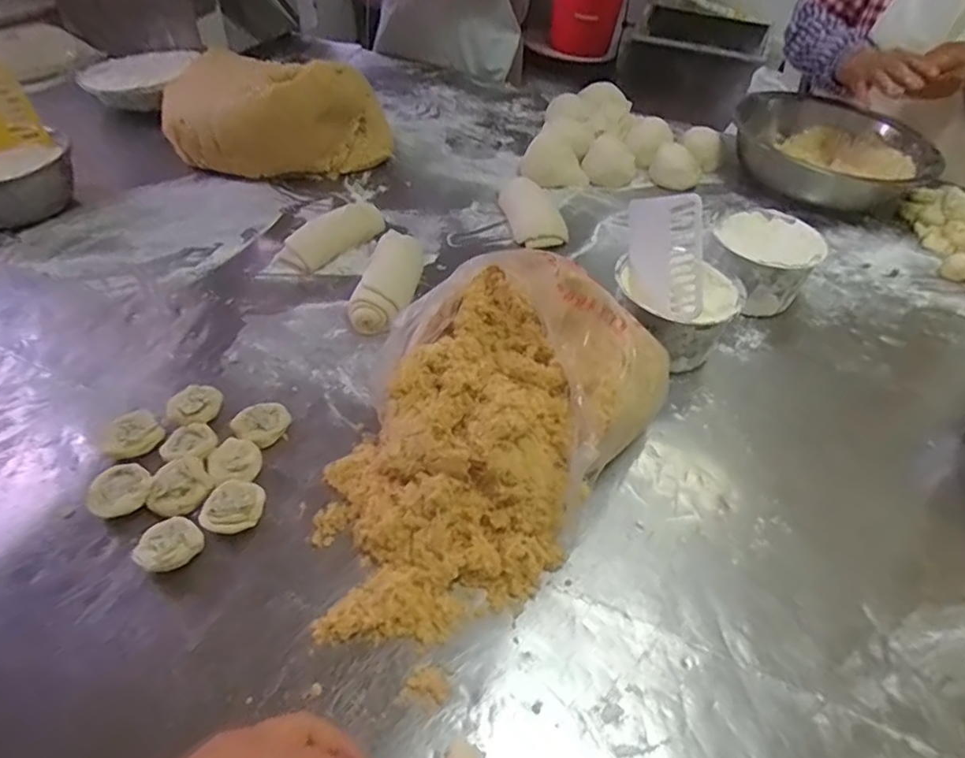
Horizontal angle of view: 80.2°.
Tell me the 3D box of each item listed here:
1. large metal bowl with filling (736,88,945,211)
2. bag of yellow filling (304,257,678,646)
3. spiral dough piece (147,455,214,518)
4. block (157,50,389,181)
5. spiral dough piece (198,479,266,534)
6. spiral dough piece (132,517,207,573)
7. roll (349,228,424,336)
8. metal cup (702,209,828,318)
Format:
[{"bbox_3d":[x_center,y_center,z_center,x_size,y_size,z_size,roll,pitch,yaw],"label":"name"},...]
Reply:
[{"bbox_3d":[0.646,-0.435,1.070,0.329,0.125,0.273,28,50,21],"label":"large metal bowl with filling"},{"bbox_3d":[0.001,0.039,0.521,0.222,0.173,0.364,29,50,22],"label":"bag of yellow filling"},{"bbox_3d":[-0.285,0.100,0.536,0.054,0.018,0.053,3,46,-3],"label":"spiral dough piece"},{"bbox_3d":[-0.332,-0.434,0.936,0.358,0.170,0.158,-2,46,-7],"label":"block"},{"bbox_3d":[-0.228,0.119,0.528,0.048,0.026,0.051,10,46,4],"label":"spiral dough piece"},{"bbox_3d":[-0.270,0.142,0.493,0.051,0.035,0.039,-21,51,-23],"label":"spiral dough piece"},{"bbox_3d":[-0.126,-0.129,0.760,0.064,0.047,0.176,9,46,3],"label":"roll"},{"bbox_3d":[0.384,-0.164,0.802,0.162,0.103,0.138,-21,51,-23],"label":"metal cup"}]

